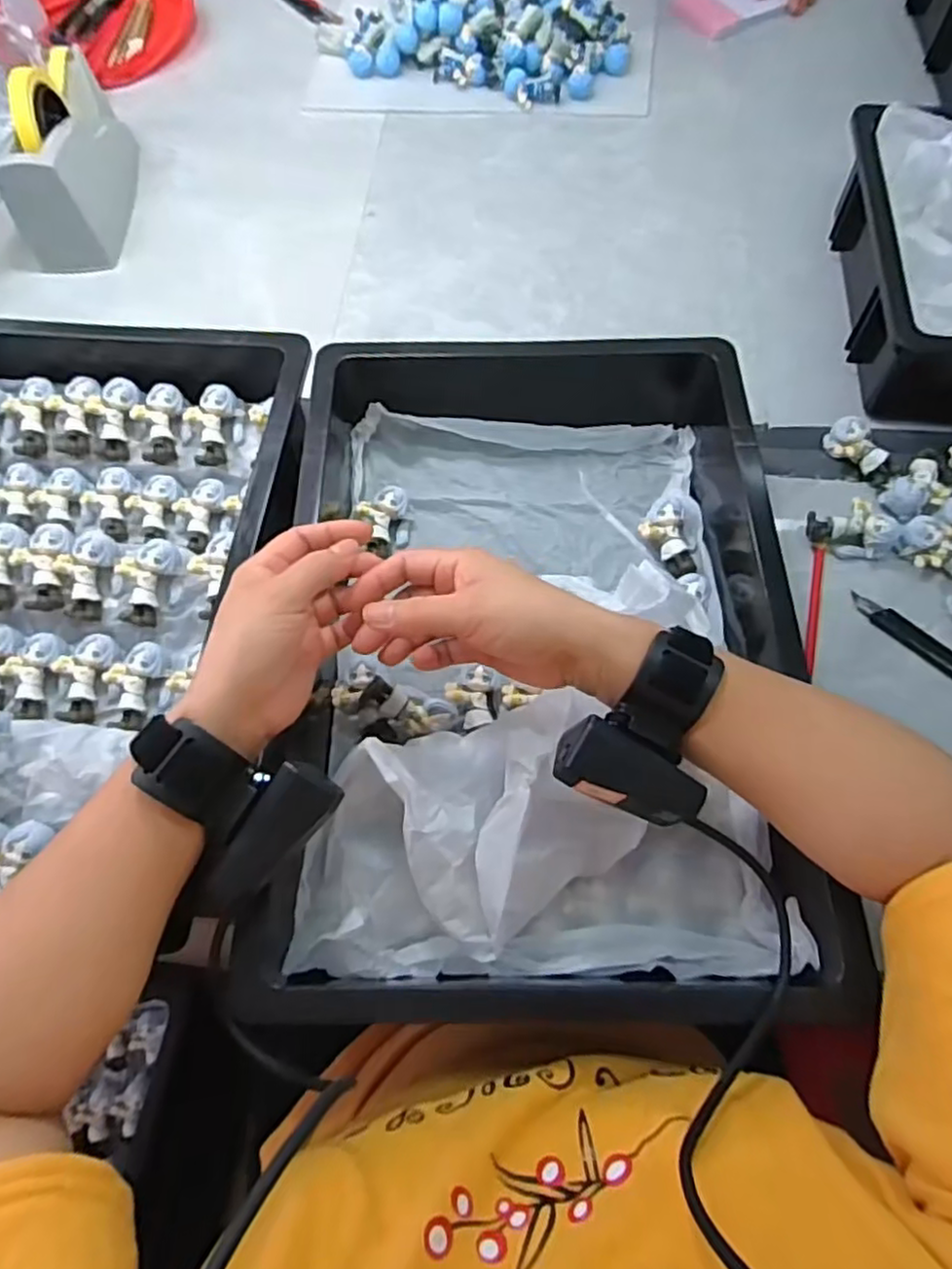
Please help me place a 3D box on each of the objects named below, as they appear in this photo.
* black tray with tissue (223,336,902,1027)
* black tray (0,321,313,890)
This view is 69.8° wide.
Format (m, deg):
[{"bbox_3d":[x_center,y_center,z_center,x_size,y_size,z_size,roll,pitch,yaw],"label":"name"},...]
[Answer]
[{"bbox_3d":[0.037,-0.032,0.465,0.320,0.092,0.511,0,65,1],"label":"black tray with tissue"},{"bbox_3d":[-0.319,-0.028,0.482,0.373,0.095,0.459,0,65,1],"label":"black tray"}]

